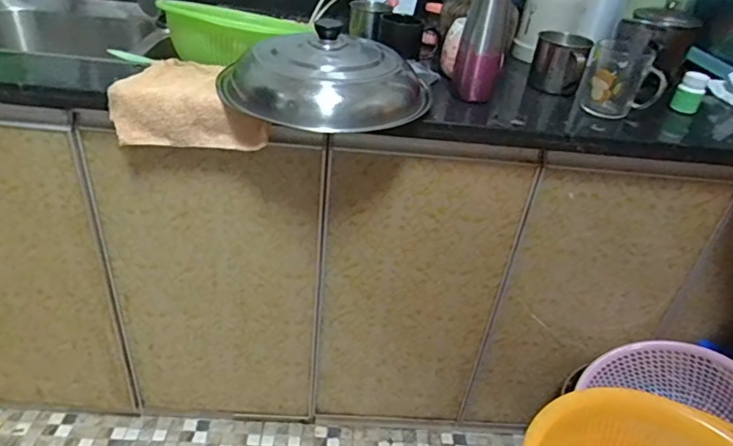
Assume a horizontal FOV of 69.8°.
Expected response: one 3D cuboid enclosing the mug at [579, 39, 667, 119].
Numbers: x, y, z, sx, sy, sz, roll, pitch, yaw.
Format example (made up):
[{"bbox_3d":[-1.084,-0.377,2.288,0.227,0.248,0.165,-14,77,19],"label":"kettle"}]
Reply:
[{"bbox_3d":[0.407,-0.224,0.836,0.117,0.104,0.098,19,36,16],"label":"mug"}]

